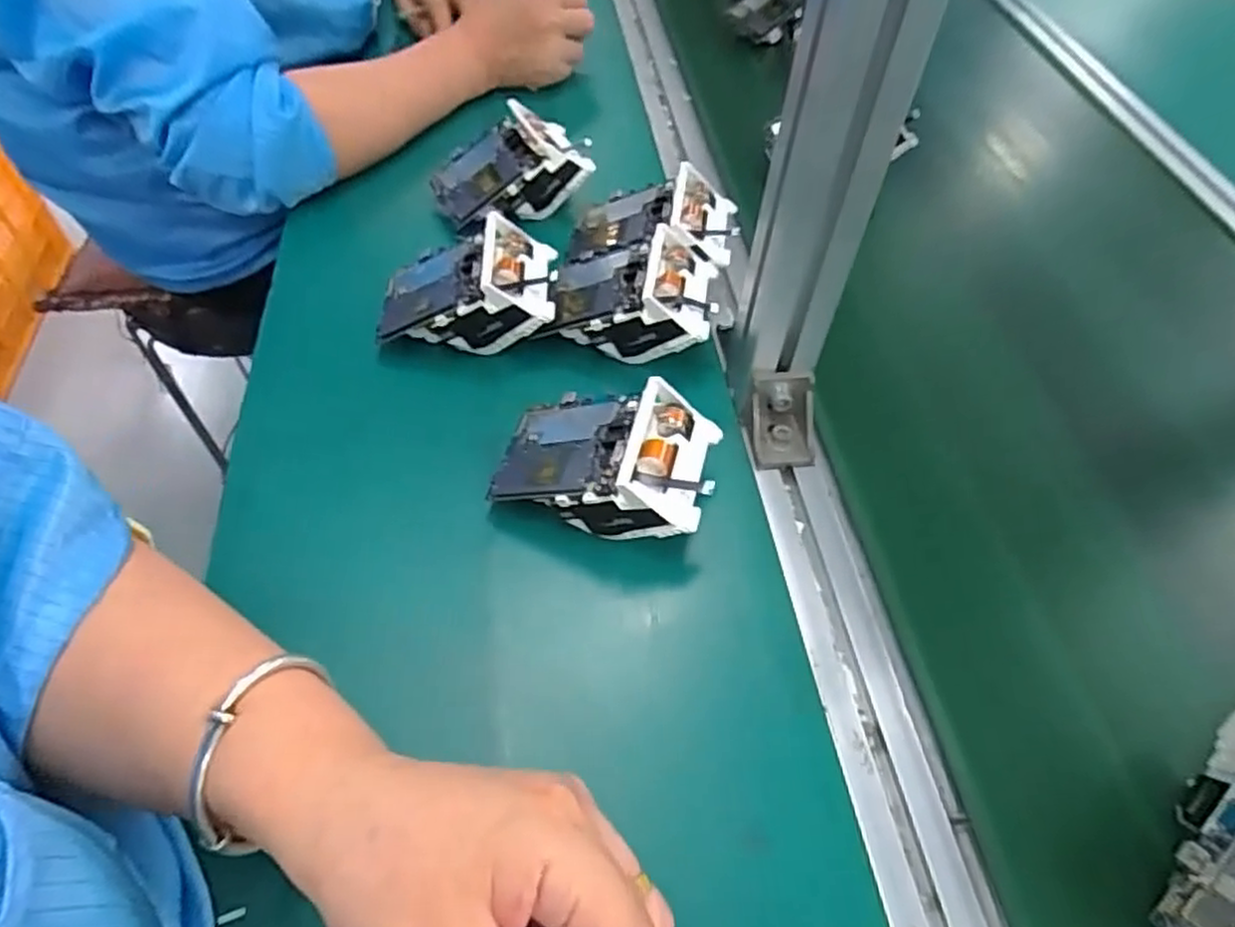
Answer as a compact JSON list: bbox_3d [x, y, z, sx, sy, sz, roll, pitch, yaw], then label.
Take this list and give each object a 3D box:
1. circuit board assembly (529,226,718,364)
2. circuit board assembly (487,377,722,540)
[{"bbox_3d":[0.008,-0.110,0.464,0.105,0.048,0.070,8,53,4],"label":"circuit board assembly"},{"bbox_3d":[-0.007,-0.004,0.388,0.112,0.053,0.071,14,54,8],"label":"circuit board assembly"}]

